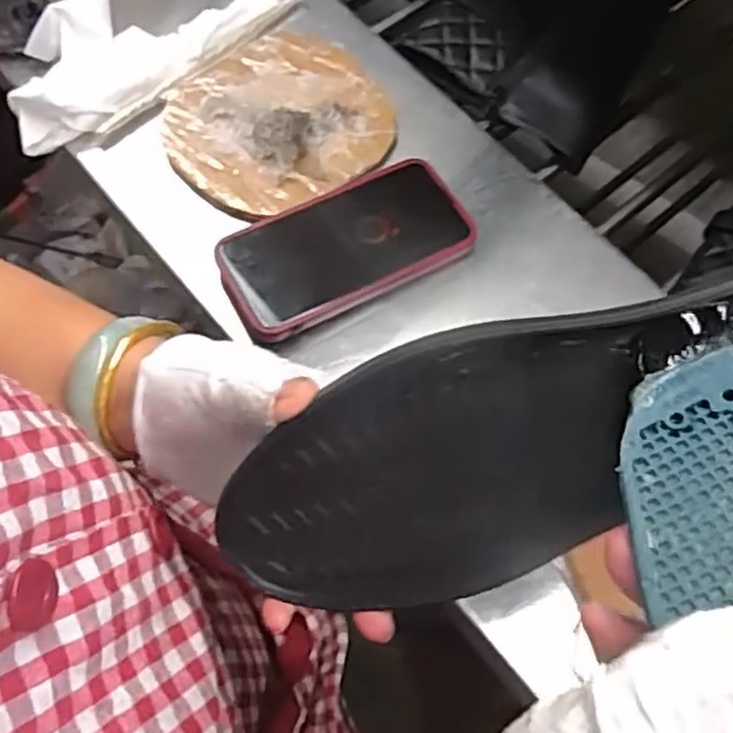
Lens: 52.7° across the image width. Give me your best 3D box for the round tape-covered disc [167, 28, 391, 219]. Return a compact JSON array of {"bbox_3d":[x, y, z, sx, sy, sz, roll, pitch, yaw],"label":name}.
[{"bbox_3d":[-0.060,-0.175,0.525,0.139,0.023,0.154,42,74,14],"label":"round tape-covered disc"}]

